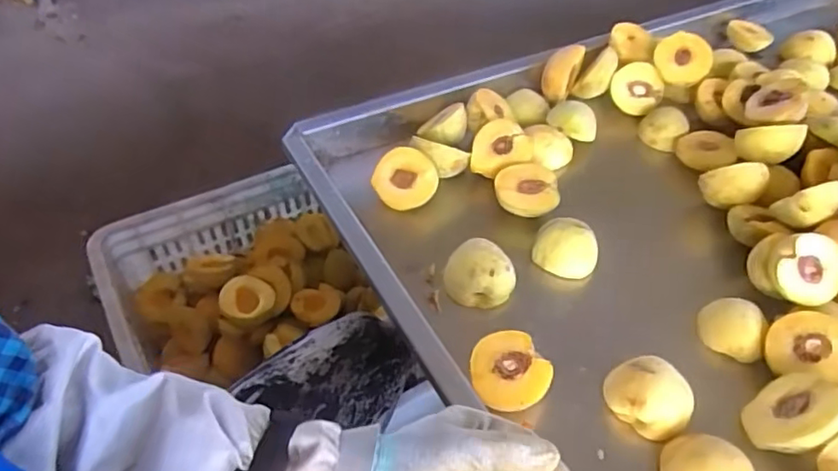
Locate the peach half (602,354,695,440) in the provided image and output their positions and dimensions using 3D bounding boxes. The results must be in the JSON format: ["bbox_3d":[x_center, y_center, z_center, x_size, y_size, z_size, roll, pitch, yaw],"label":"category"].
[{"bbox_3d":[0.187,0.129,0.472,0.050,0.036,0.062,-32,55,-29],"label":"peach half"}]

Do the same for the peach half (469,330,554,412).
[{"bbox_3d":[0.071,0.117,0.480,0.062,0.035,0.061,0,44,0],"label":"peach half"}]

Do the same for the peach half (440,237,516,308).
[{"bbox_3d":[0.058,0.040,0.555,0.056,0.041,0.057,1,46,-1],"label":"peach half"}]

